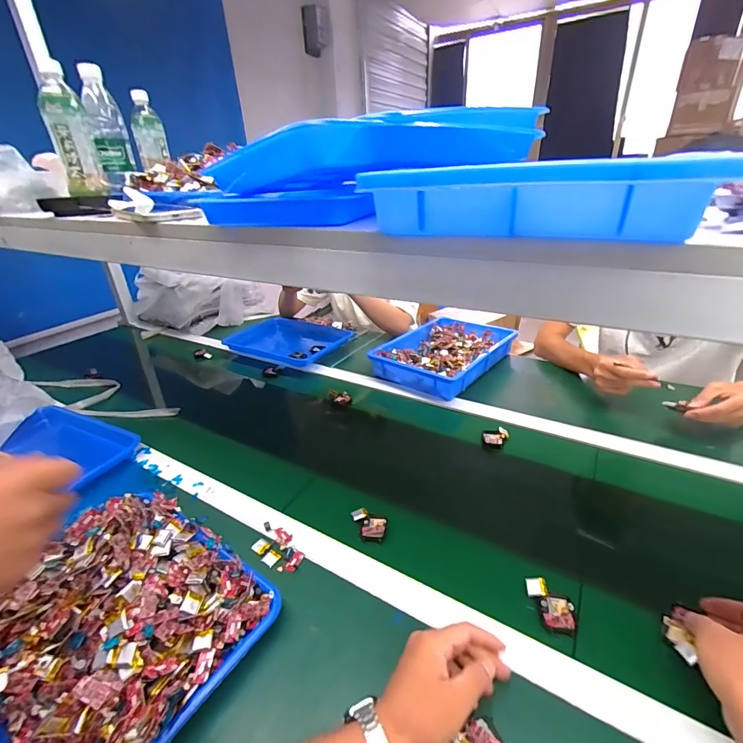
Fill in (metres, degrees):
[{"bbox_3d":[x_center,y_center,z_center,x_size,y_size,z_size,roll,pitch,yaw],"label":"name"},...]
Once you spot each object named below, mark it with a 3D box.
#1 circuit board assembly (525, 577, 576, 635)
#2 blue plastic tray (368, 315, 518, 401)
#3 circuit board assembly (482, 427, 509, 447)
[{"bbox_3d":[0.208,0.273,0.451,0.053,0.014,0.051,9,30,20],"label":"circuit board assembly"},{"bbox_3d":[0.197,-0.055,1.038,0.260,0.053,0.378,20,35,36],"label":"blue plastic tray"},{"bbox_3d":[0.237,0.124,0.738,0.047,0.017,0.038,7,29,17],"label":"circuit board assembly"}]

